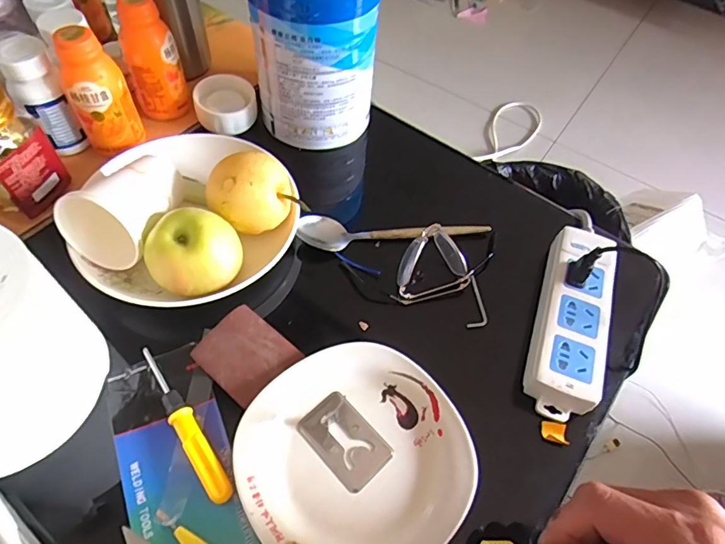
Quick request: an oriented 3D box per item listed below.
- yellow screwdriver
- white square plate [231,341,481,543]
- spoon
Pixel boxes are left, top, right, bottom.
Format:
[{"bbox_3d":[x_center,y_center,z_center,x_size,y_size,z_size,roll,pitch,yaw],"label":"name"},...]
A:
[{"bbox_3d":[-0.135,0.115,0.362,0.017,0.019,0.133,-30,64,-22],"label":"yellow screwdriver"},{"bbox_3d":[-0.006,0.133,0.352,0.158,0.023,0.156,-27,63,-21],"label":"white square plate"},{"bbox_3d":[0.032,-0.045,0.476,0.190,0.032,0.036,-5,57,-8],"label":"spoon"}]

